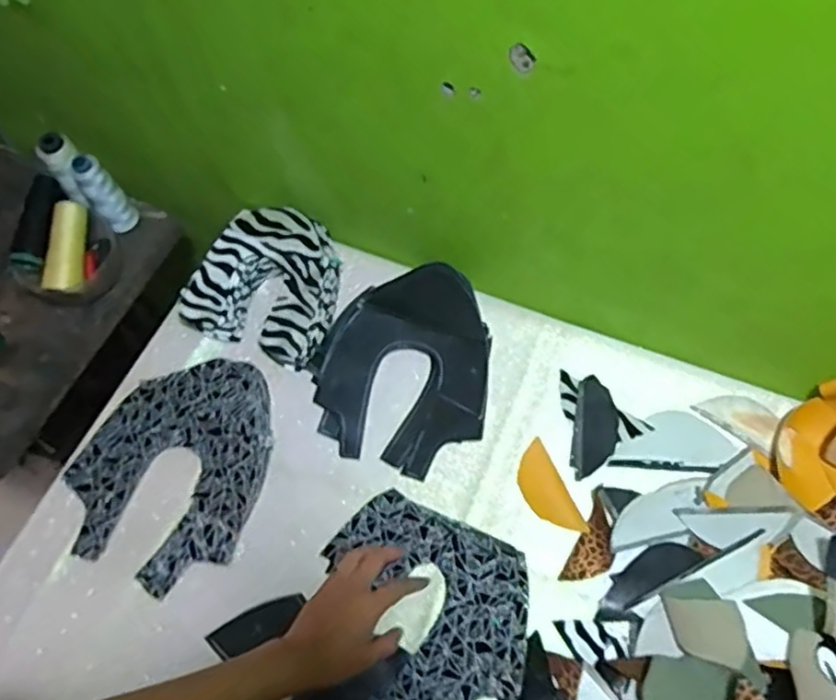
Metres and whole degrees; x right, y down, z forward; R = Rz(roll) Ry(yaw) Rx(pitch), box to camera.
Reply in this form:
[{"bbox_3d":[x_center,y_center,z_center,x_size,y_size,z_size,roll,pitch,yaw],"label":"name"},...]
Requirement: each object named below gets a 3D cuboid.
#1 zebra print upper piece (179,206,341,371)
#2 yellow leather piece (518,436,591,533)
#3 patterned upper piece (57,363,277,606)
[{"bbox_3d":[-0.173,-0.082,0.777,0.166,0.062,0.166,20,66,13],"label":"zebra print upper piece"},{"bbox_3d":[0.133,0.147,0.686,0.044,0.005,0.100,-26,68,-6],"label":"yellow leather piece"},{"bbox_3d":[-0.253,0.120,0.705,0.186,0.025,0.238,24,75,8],"label":"patterned upper piece"}]

